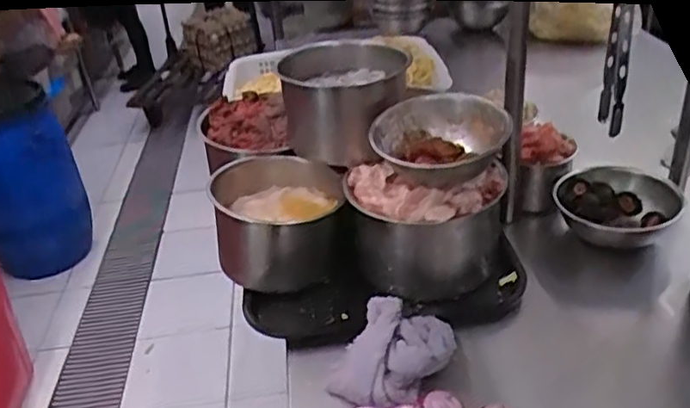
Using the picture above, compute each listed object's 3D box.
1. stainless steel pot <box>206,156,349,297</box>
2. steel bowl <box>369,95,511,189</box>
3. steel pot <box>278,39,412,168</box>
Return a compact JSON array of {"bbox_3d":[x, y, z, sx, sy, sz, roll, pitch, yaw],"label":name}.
[{"bbox_3d":[-0.084,0.029,0.841,0.165,0.112,0.145,-7,33,-2],"label":"stainless steel pot"},{"bbox_3d":[0.109,-0.073,0.741,0.153,0.060,0.138,-11,33,-9],"label":"steel bowl"},{"bbox_3d":[0.000,-0.146,0.863,0.158,0.126,0.162,-4,33,2],"label":"steel pot"}]

